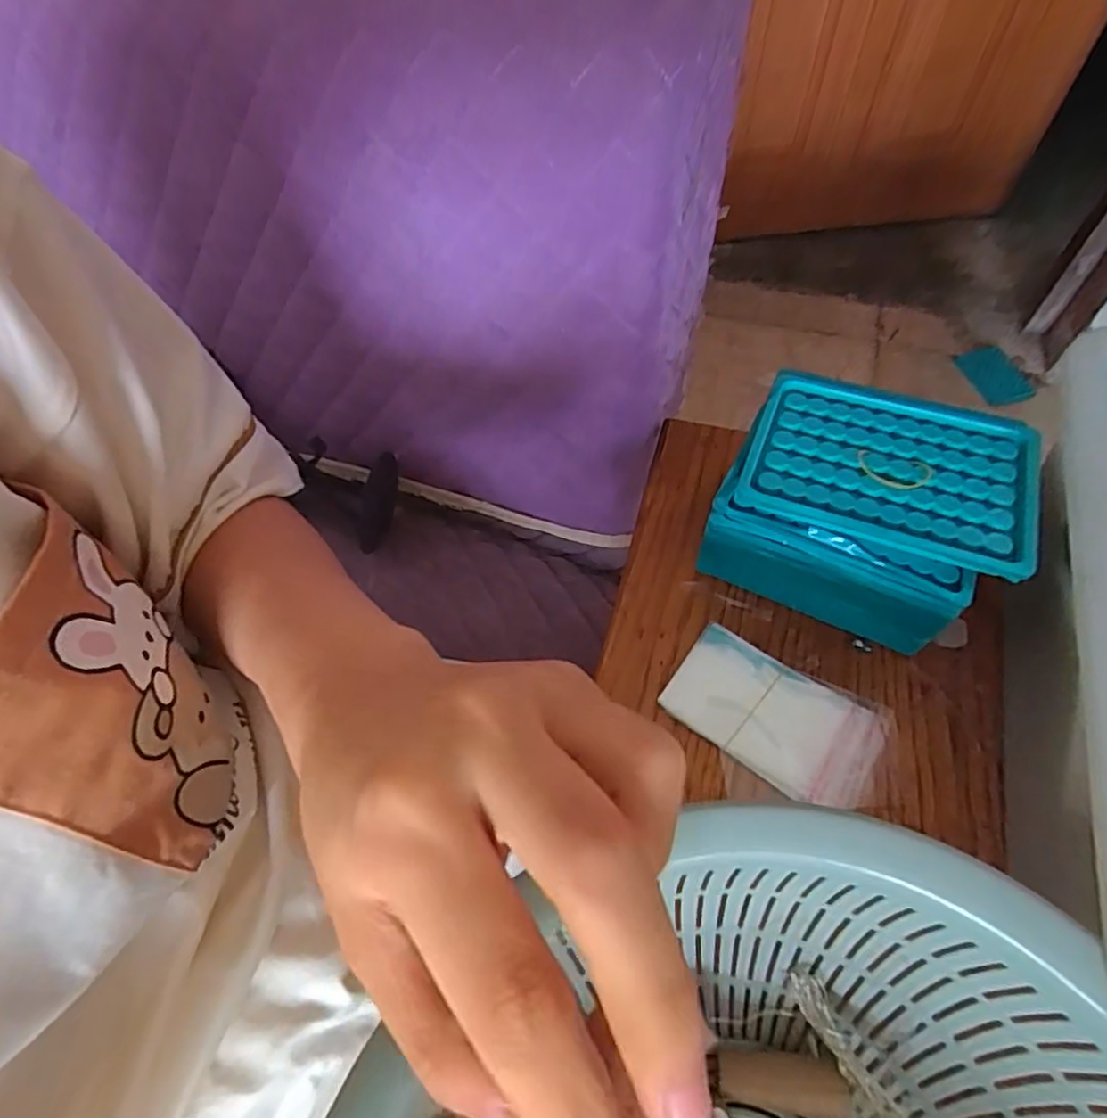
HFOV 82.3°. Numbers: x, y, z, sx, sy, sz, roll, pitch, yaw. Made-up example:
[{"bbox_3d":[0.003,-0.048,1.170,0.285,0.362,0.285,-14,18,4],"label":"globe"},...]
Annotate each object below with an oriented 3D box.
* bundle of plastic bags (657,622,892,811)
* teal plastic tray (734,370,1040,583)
[{"bbox_3d":[0.119,0.085,0.345,0.109,0.007,0.064,28,66,18],"label":"bundle of plastic bags"},{"bbox_3d":[0.167,-0.049,0.318,0.129,0.014,0.096,19,63,14],"label":"teal plastic tray"}]

